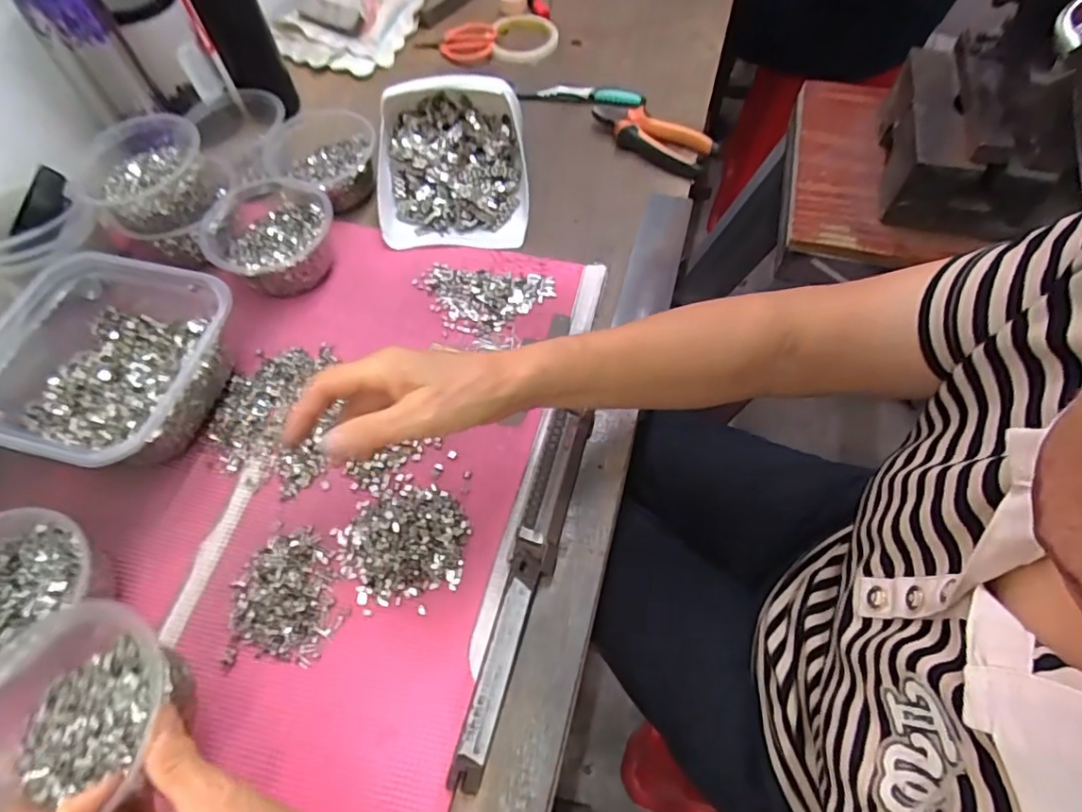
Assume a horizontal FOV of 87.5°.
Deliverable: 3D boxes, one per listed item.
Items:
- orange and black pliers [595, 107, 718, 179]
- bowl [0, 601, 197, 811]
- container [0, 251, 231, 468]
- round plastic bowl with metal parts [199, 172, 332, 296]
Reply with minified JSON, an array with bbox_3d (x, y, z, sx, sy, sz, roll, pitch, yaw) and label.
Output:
[{"bbox_3d":[0.127,-0.314,0.652,0.150,0.031,0.060,38,69,21],"label":"orange and black pliers"},{"bbox_3d":[-0.254,0.170,0.311,0.106,0.055,0.108,0,62,0],"label":"bowl"},{"bbox_3d":[-0.364,-0.033,0.468,0.188,0.076,0.169,12,64,9],"label":"container"},{"bbox_3d":[-0.256,-0.160,0.544,0.114,0.054,0.110,-1,61,2],"label":"round plastic bowl with metal parts"}]

